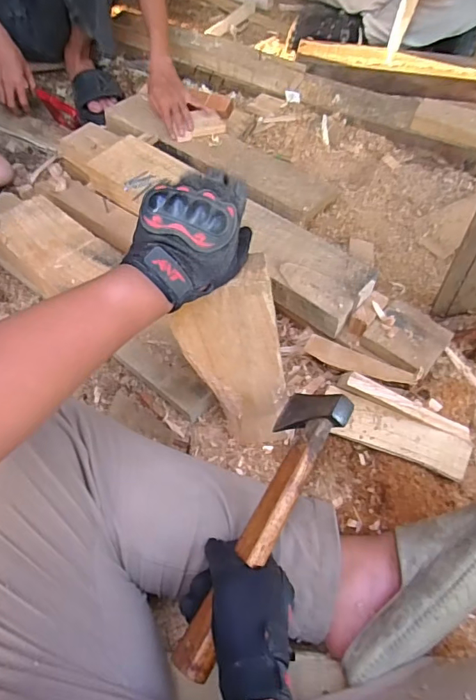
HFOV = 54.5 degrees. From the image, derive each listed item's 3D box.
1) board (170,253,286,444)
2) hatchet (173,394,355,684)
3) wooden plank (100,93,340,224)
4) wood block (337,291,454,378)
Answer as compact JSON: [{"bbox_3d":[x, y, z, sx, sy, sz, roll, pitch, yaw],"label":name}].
[{"bbox_3d":[0.000,0.023,0.580,0.113,0.268,0.027,-6,42,8],"label":"board"},{"bbox_3d":[0.039,0.183,0.501,0.036,0.104,0.320,44,55,-23],"label":"hatchet"},{"bbox_3d":[-0.058,-0.429,1.013,0.573,0.040,0.141,30,62,20],"label":"wooden plank"},{"bbox_3d":[0.241,-0.025,0.694,0.132,0.049,0.101,38,65,23],"label":"wood block"}]

